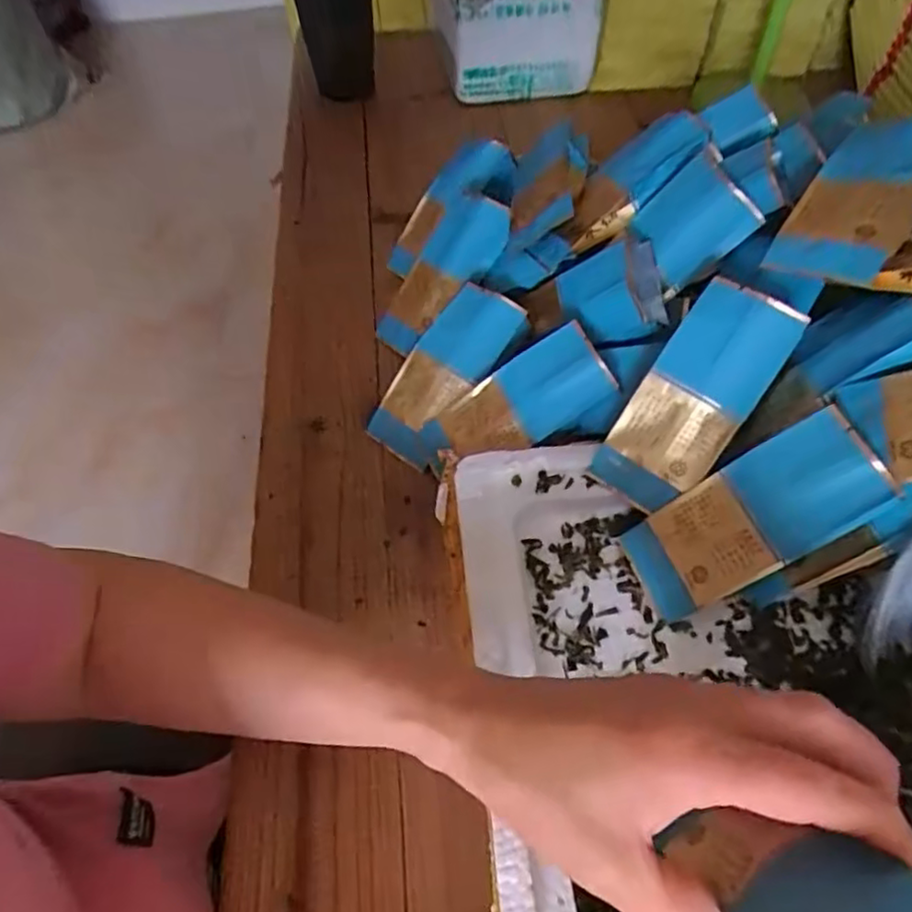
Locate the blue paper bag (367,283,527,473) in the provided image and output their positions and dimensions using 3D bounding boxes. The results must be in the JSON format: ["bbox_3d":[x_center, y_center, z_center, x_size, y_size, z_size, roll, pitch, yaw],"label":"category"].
[{"bbox_3d":[-0.009,-0.056,0.438,0.056,0.020,0.124,38,92,27],"label":"blue paper bag"}]

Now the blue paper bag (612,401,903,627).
[{"bbox_3d":[0.149,0.034,0.336,0.127,0.012,0.054,-39,65,26],"label":"blue paper bag"}]

